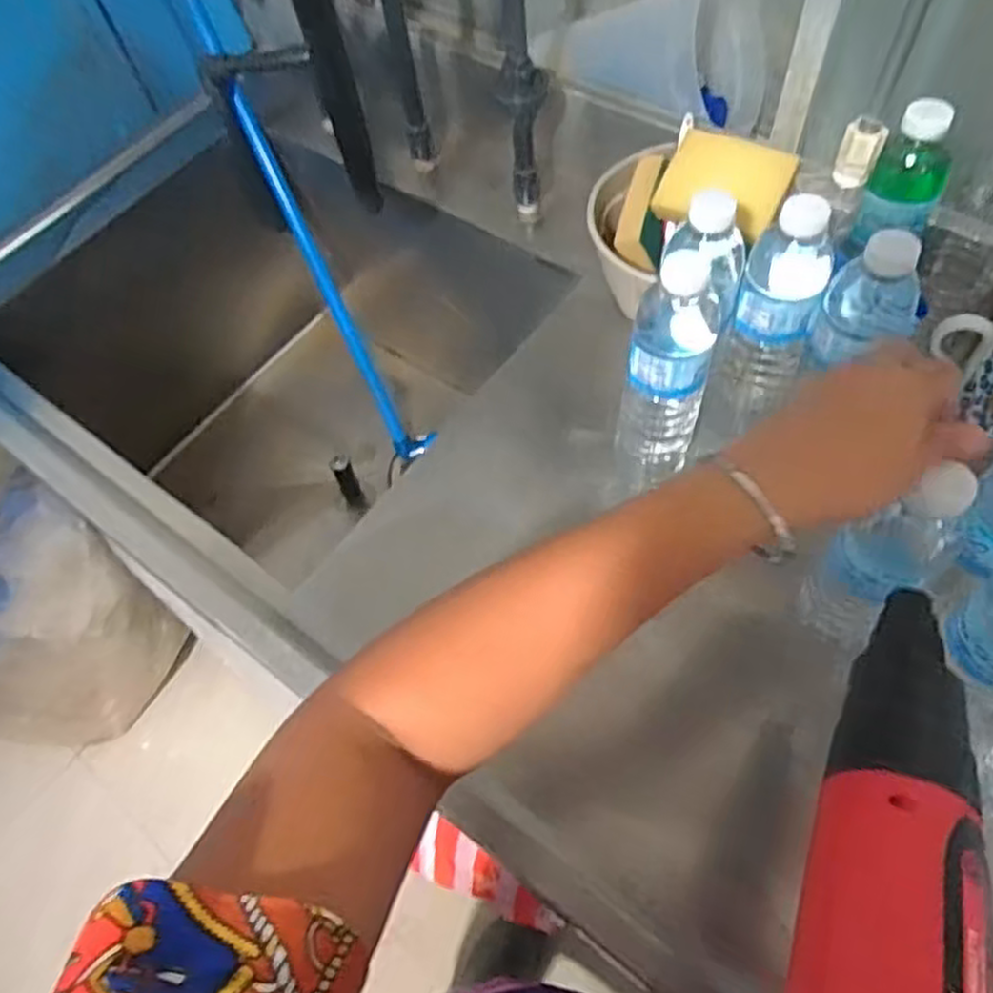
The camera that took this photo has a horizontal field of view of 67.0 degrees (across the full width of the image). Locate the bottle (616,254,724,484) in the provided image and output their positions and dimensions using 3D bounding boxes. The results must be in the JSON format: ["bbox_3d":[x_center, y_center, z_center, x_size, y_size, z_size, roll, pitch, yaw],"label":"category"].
[{"bbox_3d":[0.130,-0.098,0.569,0.059,0.194,0.070,12,62,11],"label":"bottle"}]

